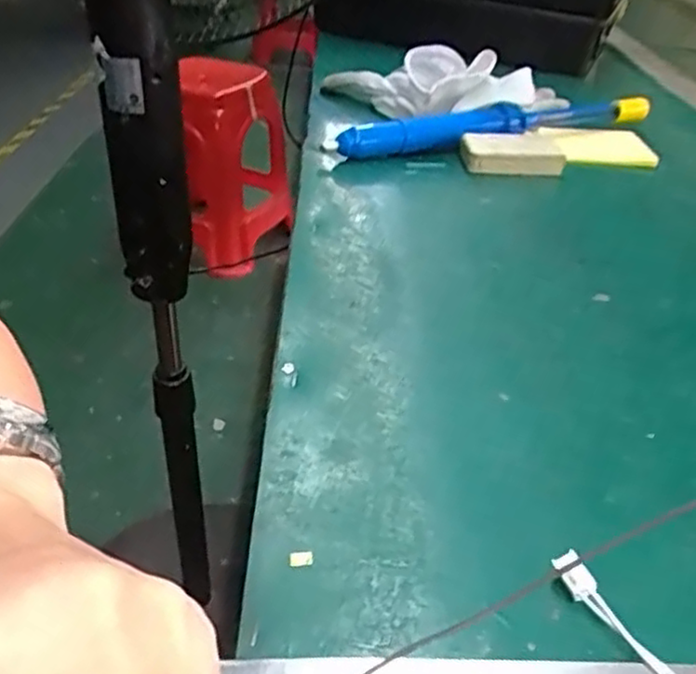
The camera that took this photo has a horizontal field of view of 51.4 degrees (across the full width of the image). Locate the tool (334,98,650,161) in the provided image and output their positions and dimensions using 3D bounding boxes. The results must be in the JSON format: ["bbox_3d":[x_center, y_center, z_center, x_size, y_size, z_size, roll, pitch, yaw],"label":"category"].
[{"bbox_3d":[0.129,-0.179,0.609,0.283,0.034,0.040,-13,39,-22],"label":"tool"}]

